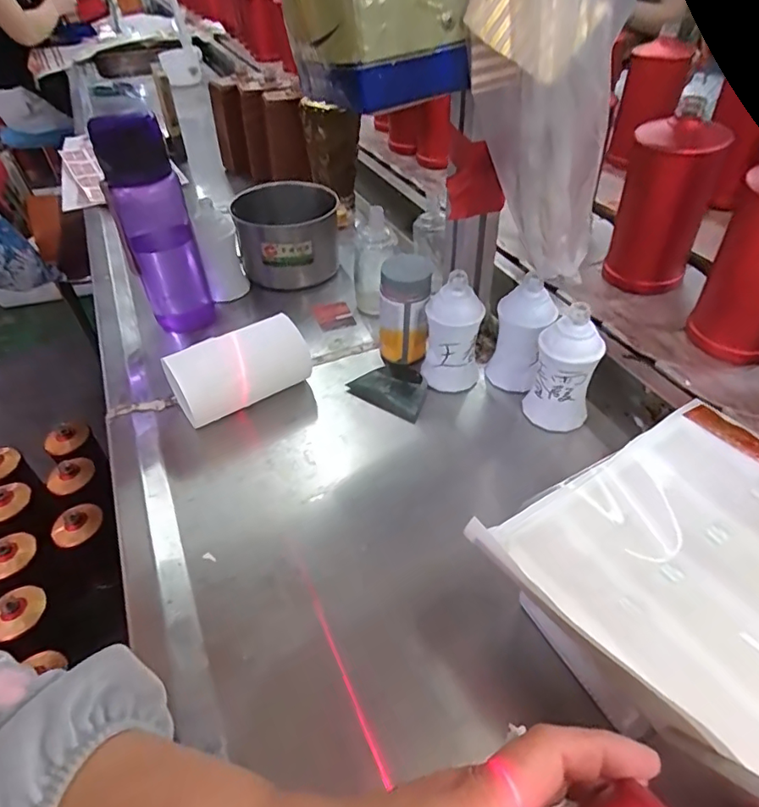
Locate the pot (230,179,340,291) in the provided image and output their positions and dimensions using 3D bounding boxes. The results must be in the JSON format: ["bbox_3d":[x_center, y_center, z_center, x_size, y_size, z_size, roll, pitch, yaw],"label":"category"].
[{"bbox_3d":[-0.121,-0.225,0.708,0.134,0.091,0.128,-3,45,3],"label":"pot"}]

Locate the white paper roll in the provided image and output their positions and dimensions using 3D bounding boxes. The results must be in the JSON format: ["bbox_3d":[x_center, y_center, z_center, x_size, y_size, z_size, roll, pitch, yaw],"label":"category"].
[{"bbox_3d":[-0.137,-0.033,0.527,0.143,0.062,0.056,-29,49,-24],"label":"white paper roll"}]

